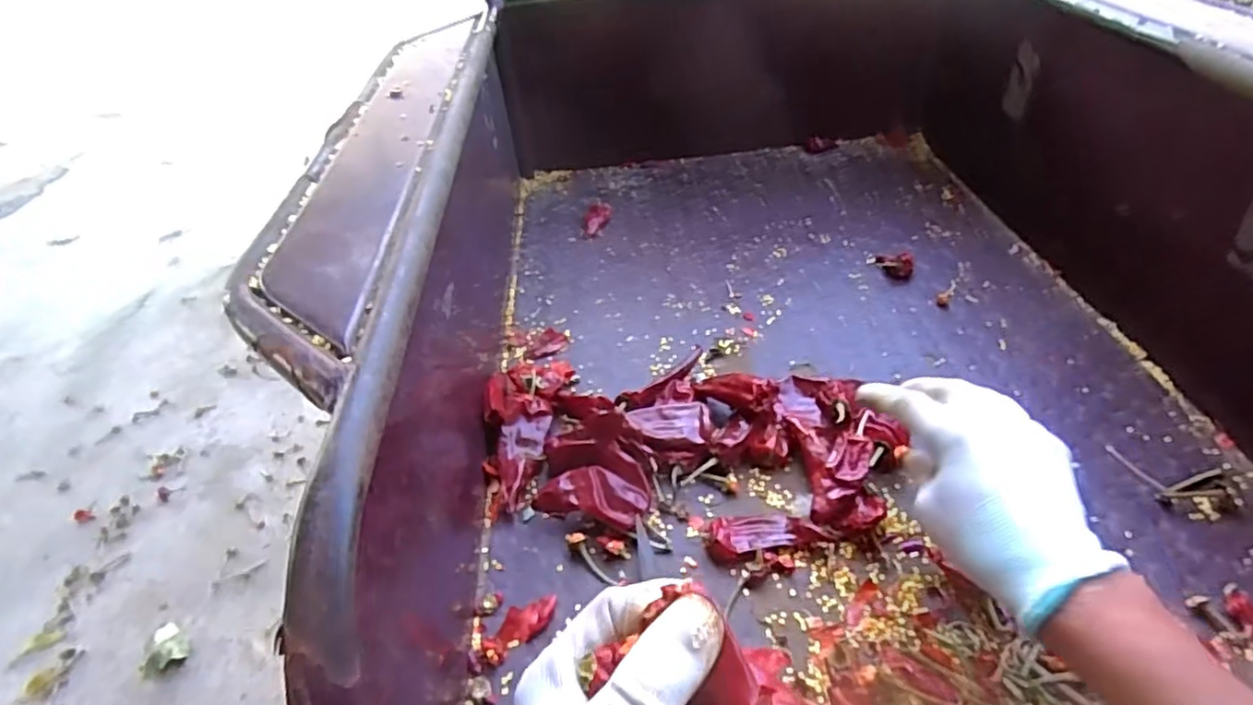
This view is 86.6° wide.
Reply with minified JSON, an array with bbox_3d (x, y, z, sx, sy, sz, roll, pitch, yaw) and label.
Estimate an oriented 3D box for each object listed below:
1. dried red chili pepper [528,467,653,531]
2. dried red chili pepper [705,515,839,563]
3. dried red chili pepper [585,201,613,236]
[{"bbox_3d":[-0.022,0.102,0.469,0.075,0.029,0.034,8,41,17],"label":"dried red chili pepper"},{"bbox_3d":[0.096,0.120,0.444,0.083,0.013,0.029,-4,39,4],"label":"dried red chili pepper"},{"bbox_3d":[-0.035,-0.162,0.798,0.031,0.010,0.072,-1,39,7],"label":"dried red chili pepper"}]

